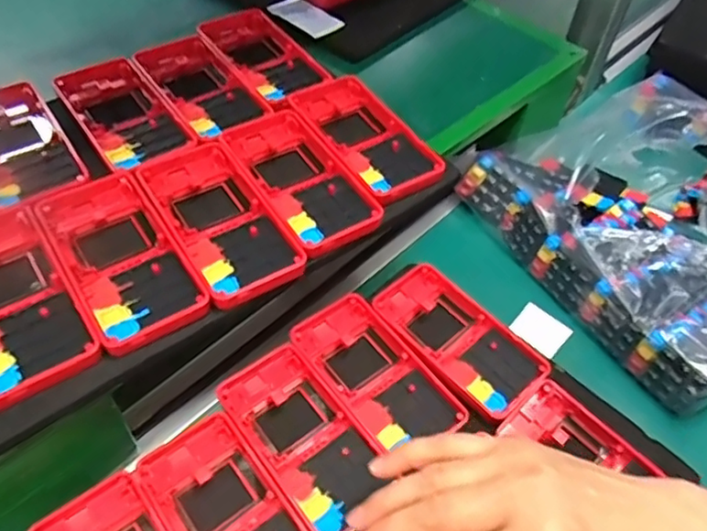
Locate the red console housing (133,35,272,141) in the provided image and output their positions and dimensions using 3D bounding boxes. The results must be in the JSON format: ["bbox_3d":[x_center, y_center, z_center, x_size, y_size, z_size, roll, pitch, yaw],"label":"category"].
[{"bbox_3d":[-0.117,-0.134,0.475,0.060,0.024,0.120,-28,57,-25],"label":"red console housing"}]

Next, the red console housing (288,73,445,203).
[{"bbox_3d":[0.006,-0.094,0.447,0.063,0.019,0.126,-25,56,-23],"label":"red console housing"}]

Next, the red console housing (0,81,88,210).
[{"bbox_3d":[-0.229,-0.084,0.414,0.058,0.012,0.125,-26,57,-24],"label":"red console housing"}]

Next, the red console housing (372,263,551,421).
[{"bbox_3d":[0.073,0.048,0.432,0.062,0.011,0.124,-33,60,-28],"label":"red console housing"}]

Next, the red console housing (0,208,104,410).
[{"bbox_3d":[-0.192,0.018,0.340,0.061,0.018,0.127,-27,57,-24],"label":"red console housing"}]

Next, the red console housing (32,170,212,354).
[{"bbox_3d":[-0.138,-0.006,0.363,0.061,0.016,0.124,-26,55,-25],"label":"red console housing"}]

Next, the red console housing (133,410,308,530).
[{"bbox_3d":[-0.070,0.141,0.344,0.062,0.012,0.124,-30,58,-26],"label":"red console housing"}]

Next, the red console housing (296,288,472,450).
[{"bbox_3d":[0.014,0.070,0.408,0.061,0.011,0.120,-30,58,-26],"label":"red console housing"}]

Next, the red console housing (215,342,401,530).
[{"bbox_3d":[-0.031,0.104,0.379,0.059,0.011,0.122,-30,58,-26],"label":"red console housing"}]

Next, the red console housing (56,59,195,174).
[{"bbox_3d":[-0.167,-0.112,0.443,0.061,0.008,0.117,-27,57,-24],"label":"red console housing"}]

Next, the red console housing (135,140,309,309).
[{"bbox_3d":[-0.086,-0.029,0.389,0.061,0.023,0.131,-25,55,-24],"label":"red console housing"}]

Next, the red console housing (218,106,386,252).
[{"bbox_3d":[-0.037,-0.060,0.413,0.061,0.014,0.124,-25,56,-23],"label":"red console housing"}]

